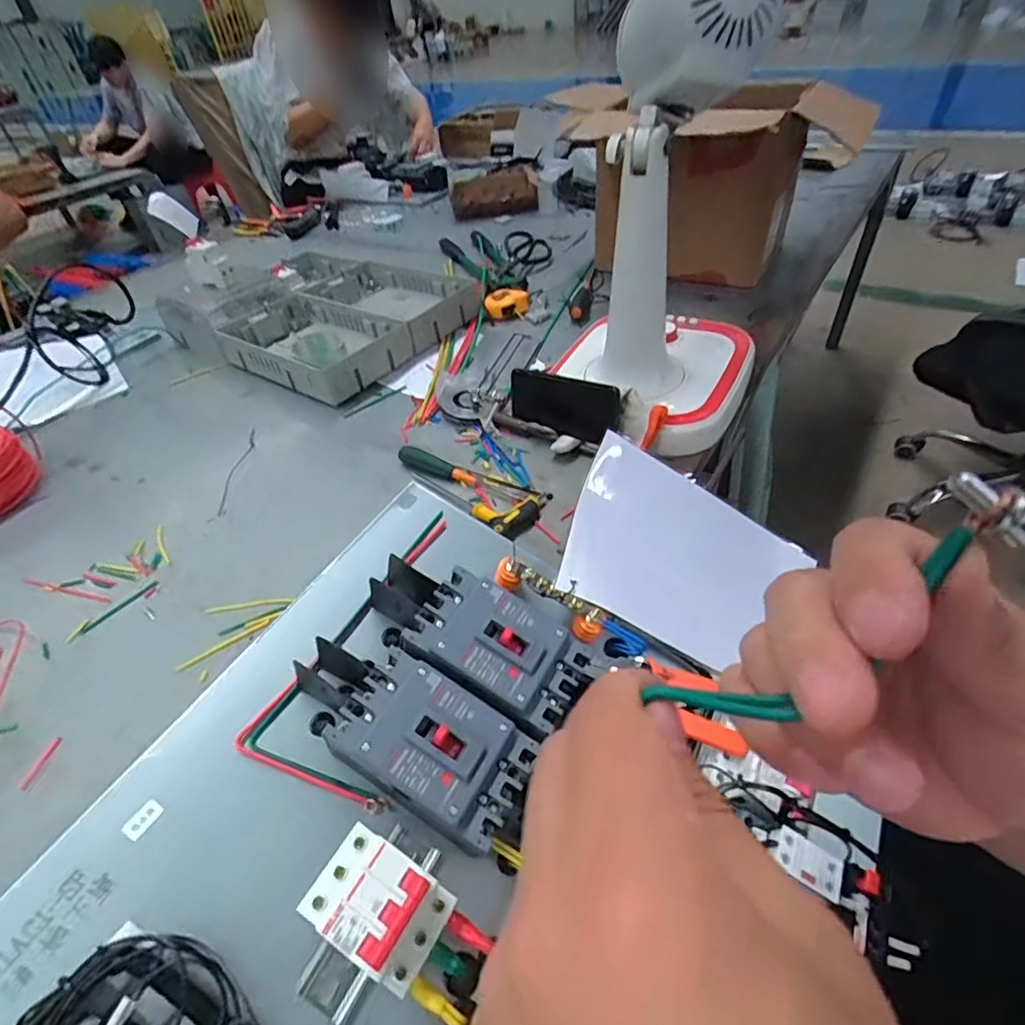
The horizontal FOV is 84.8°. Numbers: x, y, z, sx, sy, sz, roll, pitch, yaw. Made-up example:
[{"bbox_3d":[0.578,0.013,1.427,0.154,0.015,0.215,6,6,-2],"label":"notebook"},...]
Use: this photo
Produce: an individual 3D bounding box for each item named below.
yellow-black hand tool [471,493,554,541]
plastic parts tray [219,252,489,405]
[{"bbox_3d":[0.005,0.001,0.628,0.091,0.021,0.062,-13,44,-8],"label":"yellow-black hand tool"},{"bbox_3d":[-0.348,-0.368,1.021,0.483,0.060,0.359,24,51,28],"label":"plastic parts tray"}]

